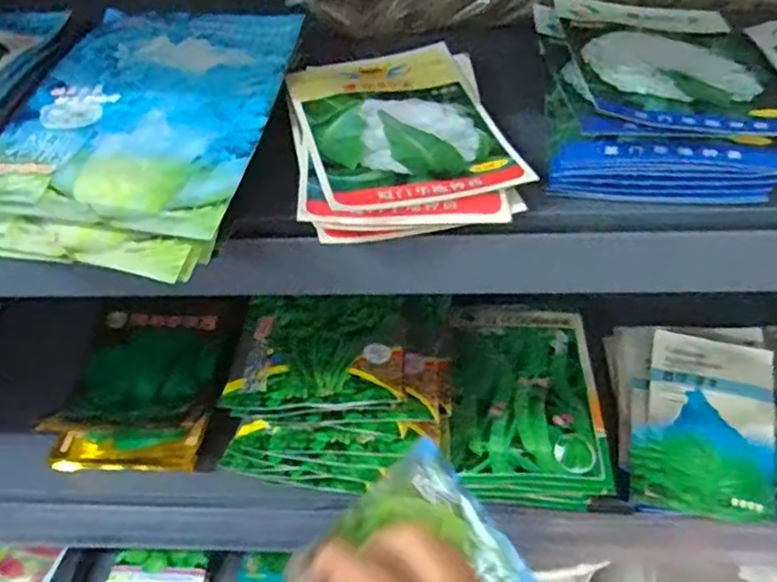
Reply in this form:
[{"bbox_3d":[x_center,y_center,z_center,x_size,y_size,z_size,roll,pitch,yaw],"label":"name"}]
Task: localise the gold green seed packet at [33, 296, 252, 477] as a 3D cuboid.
[{"bbox_3d":[-0.218,0.075,0.602,0.135,0.032,0.176,1,51,6],"label":"gold green seed packet"}]

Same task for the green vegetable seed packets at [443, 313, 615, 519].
[{"bbox_3d":[0.112,0.085,0.542,0.120,0.022,0.183,-1,51,5],"label":"green vegetable seed packets"}]

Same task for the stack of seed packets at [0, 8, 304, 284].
[{"bbox_3d":[-0.116,-0.086,0.314,0.118,0.016,0.182,7,52,11],"label":"stack of seed packets"}]

